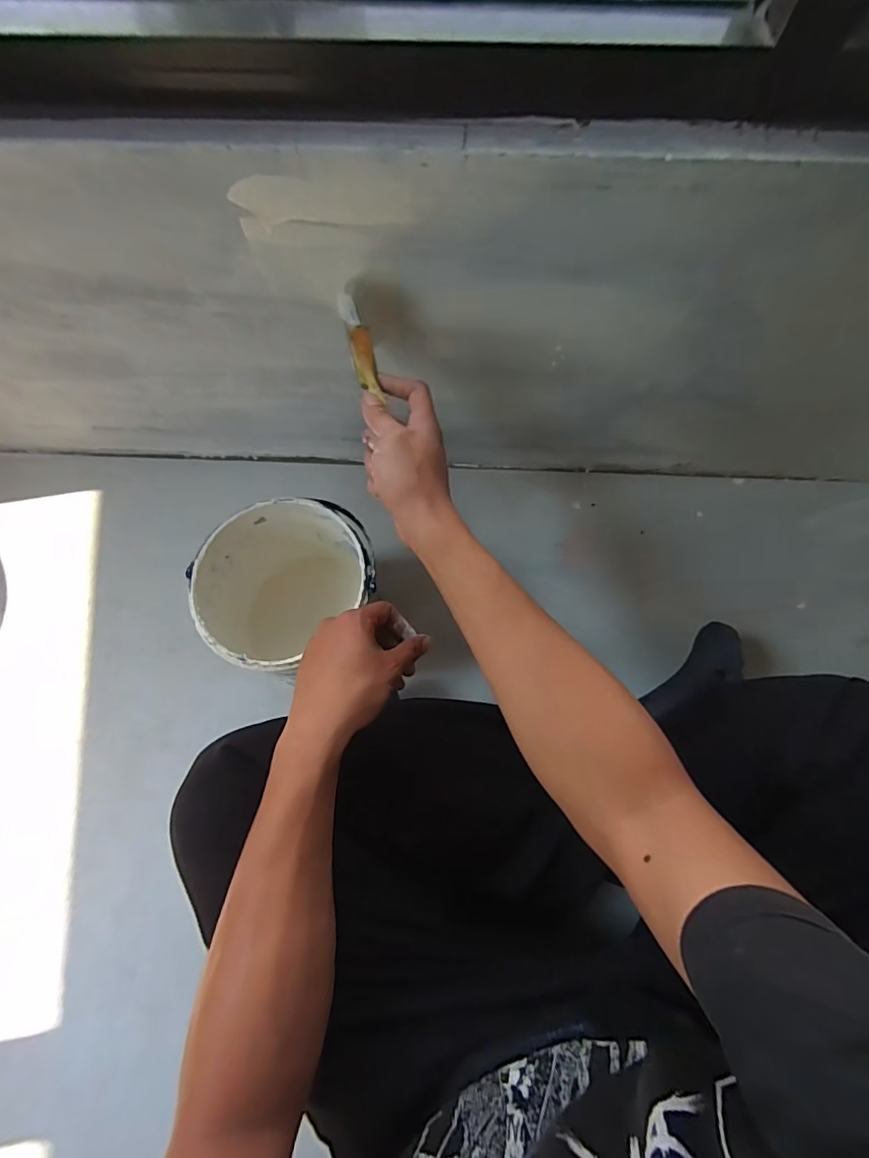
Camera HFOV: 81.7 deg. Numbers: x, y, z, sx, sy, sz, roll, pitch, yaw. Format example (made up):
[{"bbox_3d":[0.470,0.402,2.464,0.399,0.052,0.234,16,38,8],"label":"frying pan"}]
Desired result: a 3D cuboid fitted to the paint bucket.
[{"bbox_3d":[-0.158,0.025,0.591,0.183,0.177,0.181,0,72,1],"label":"paint bucket"}]

